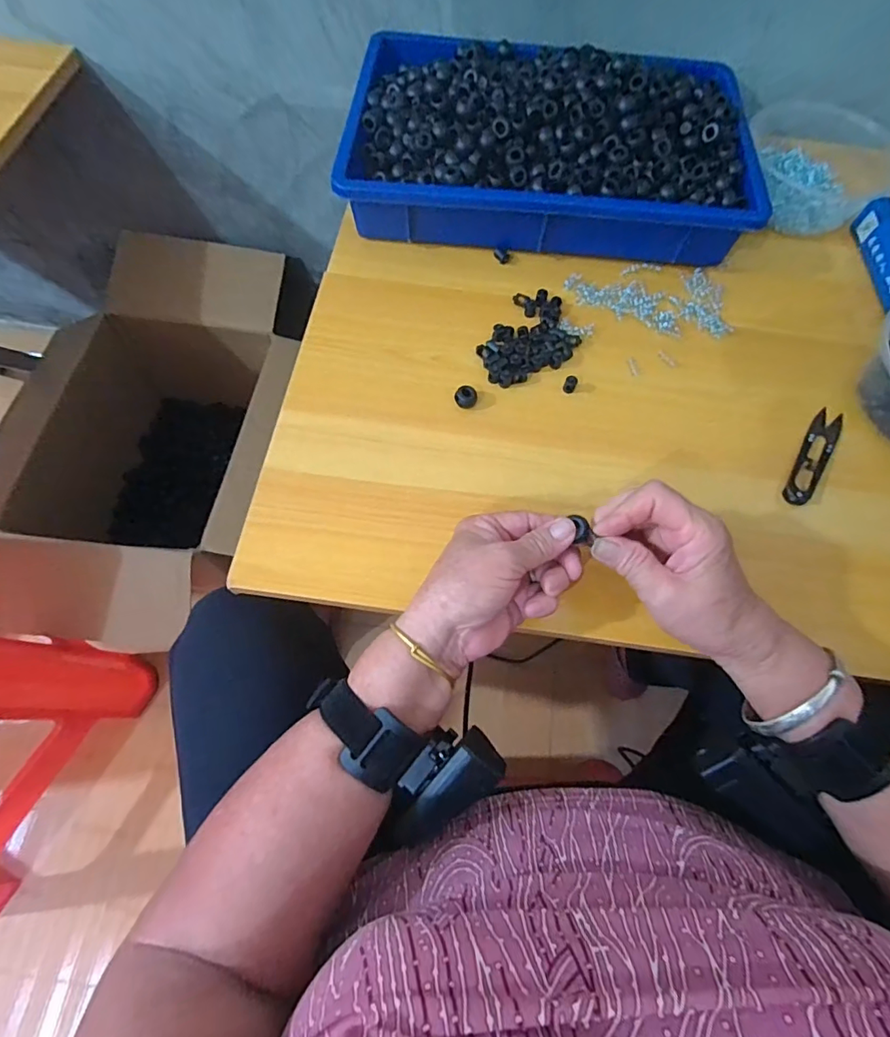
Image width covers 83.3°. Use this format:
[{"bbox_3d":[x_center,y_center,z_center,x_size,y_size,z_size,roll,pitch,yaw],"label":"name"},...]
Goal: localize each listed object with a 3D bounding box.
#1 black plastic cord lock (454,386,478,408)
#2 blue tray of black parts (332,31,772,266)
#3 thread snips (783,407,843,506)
[{"bbox_3d":[0.017,-0.096,0.398,0.018,0.012,0.015,7,67,1],"label":"black plastic cord lock"},{"bbox_3d":[0.095,-0.353,0.461,0.355,0.074,0.225,9,67,1],"label":"blue tray of black parts"},{"bbox_3d":[0.287,-0.049,0.387,0.021,0.006,0.097,34,70,11],"label":"thread snips"}]

